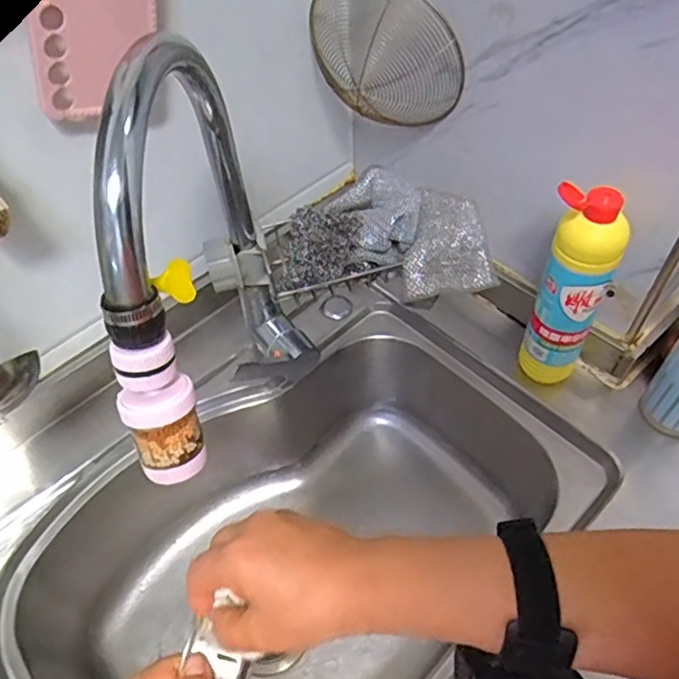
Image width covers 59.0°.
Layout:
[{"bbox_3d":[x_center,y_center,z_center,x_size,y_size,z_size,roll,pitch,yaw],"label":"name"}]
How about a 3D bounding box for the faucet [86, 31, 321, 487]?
[{"bbox_3d":[-0.088,-0.021,0.451,0.076,0.351,0.267,-2,52,2],"label":"faucet"}]

